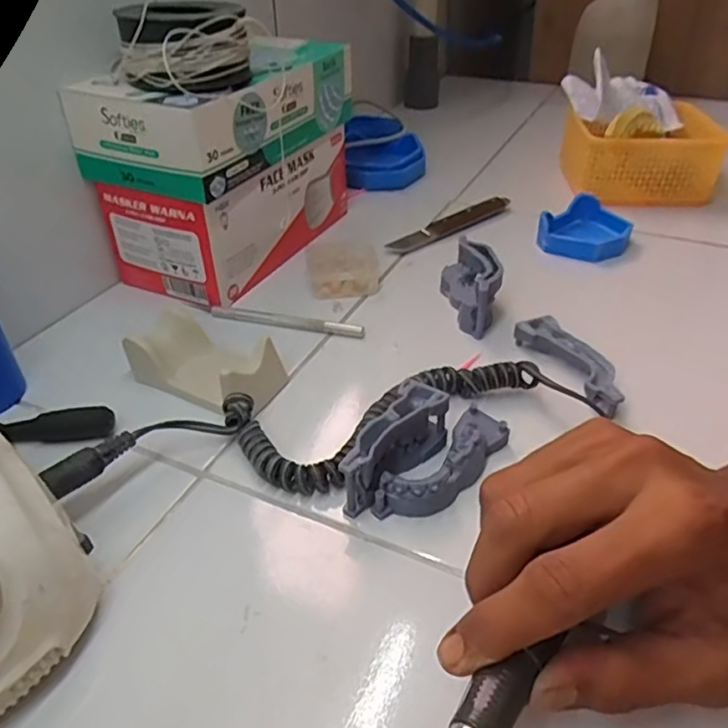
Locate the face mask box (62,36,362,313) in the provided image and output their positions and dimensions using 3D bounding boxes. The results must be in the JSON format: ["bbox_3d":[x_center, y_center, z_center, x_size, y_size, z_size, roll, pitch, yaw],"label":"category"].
[{"bbox_3d":[-0.103,-0.163,0.490,0.107,0.142,0.203,17,41,22],"label":"face mask box"}]

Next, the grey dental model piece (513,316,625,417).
[{"bbox_3d":[0.132,0.000,0.386,0.026,0.018,0.087,-16,41,-19],"label":"grey dental model piece"}]

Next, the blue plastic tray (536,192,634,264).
[{"bbox_3d":[0.194,-0.118,0.531,0.070,0.027,0.077,17,41,22],"label":"blue plastic tray"}]

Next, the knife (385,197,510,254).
[{"bbox_3d":[0.081,-0.127,0.555,0.143,0.014,0.018,-27,44,-30],"label":"knife"}]

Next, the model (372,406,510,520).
[{"bbox_3d":[0.044,0.052,0.320,0.029,0.021,0.087,28,46,33],"label":"model"}]

